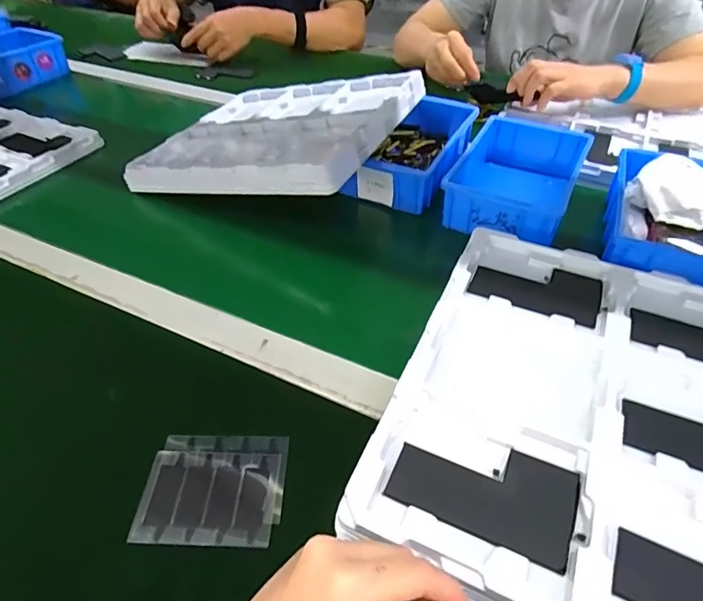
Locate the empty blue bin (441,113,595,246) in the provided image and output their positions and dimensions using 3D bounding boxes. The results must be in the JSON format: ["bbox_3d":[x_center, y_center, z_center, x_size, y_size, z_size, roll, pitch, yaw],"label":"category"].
[{"bbox_3d":[0.198,-0.143,0.580,0.132,0.064,0.200,22,50,21],"label":"empty blue bin"}]

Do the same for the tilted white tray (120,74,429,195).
[{"bbox_3d":[-0.094,-0.223,0.620,0.310,0.032,0.285,10,46,28],"label":"tilted white tray"}]

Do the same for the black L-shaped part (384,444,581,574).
[{"bbox_3d":[0.081,0.114,0.294,0.106,0.009,0.061,18,47,17],"label":"black L-shaped part"}]

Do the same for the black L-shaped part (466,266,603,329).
[{"bbox_3d":[0.162,-0.013,0.421,0.104,0.011,0.063,18,47,16],"label":"black L-shaped part"}]

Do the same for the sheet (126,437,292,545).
[{"bbox_3d":[-0.097,0.132,0.340,0.096,0.004,0.077,1,45,1],"label":"sheet"}]

